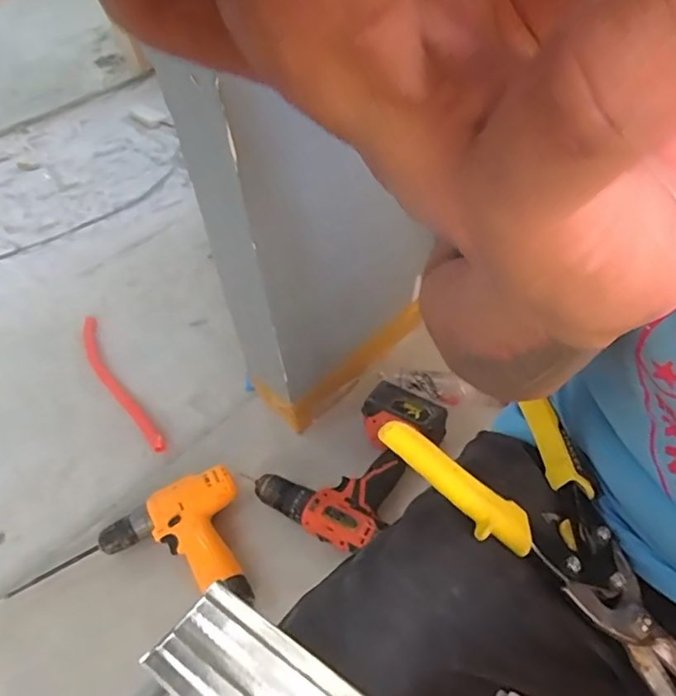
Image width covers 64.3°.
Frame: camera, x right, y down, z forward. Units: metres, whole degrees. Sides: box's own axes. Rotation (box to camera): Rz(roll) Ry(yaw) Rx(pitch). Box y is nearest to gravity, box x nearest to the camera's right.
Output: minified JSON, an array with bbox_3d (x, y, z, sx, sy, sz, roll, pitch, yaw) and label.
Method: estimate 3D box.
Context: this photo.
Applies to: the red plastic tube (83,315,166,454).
[{"bbox_3d":[-0.399,0.060,0.965,0.043,0.025,0.375,-29,51,-21],"label":"red plastic tube"}]

